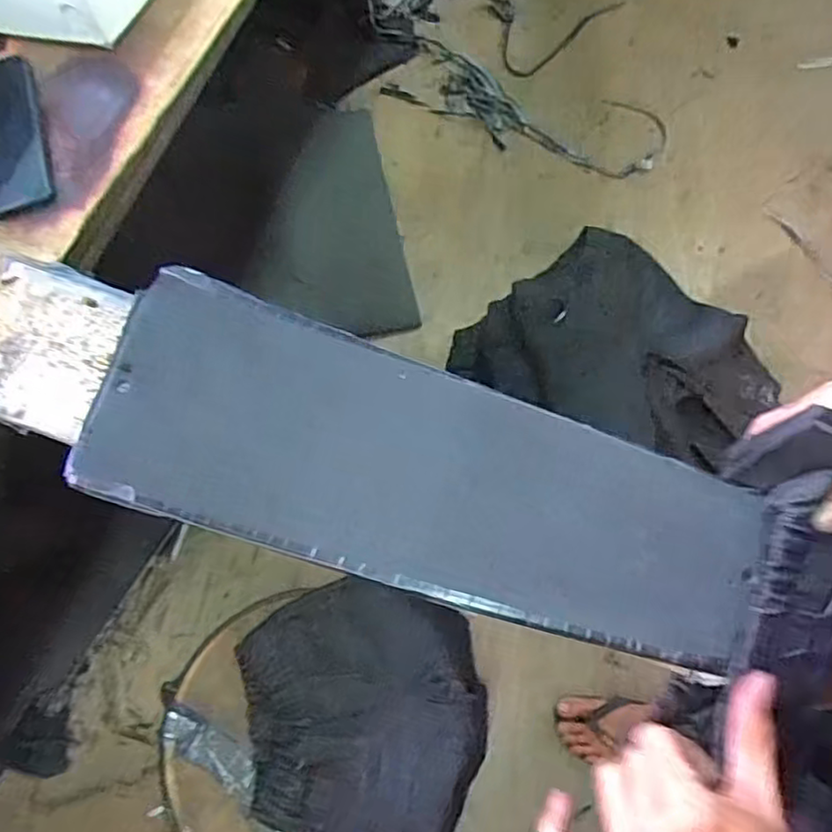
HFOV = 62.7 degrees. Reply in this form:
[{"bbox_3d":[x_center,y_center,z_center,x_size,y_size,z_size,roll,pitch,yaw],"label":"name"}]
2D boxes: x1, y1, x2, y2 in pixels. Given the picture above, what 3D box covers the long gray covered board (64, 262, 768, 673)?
[{"bbox_3d":[-0.009,0.033,0.444,0.436,0.016,0.156,19,73,8],"label":"long gray covered board"}]

